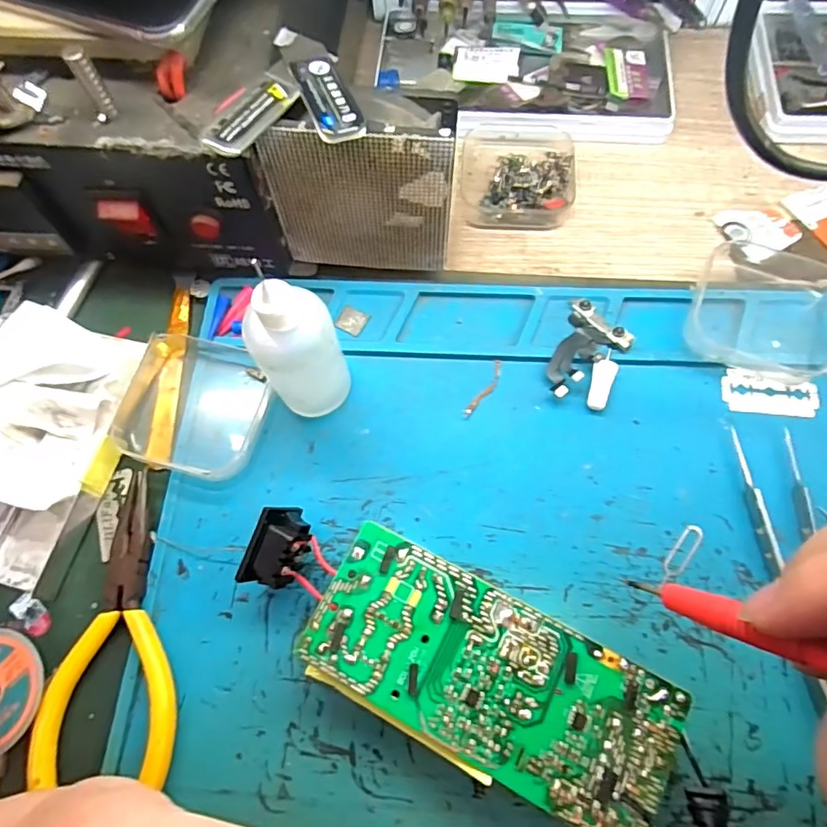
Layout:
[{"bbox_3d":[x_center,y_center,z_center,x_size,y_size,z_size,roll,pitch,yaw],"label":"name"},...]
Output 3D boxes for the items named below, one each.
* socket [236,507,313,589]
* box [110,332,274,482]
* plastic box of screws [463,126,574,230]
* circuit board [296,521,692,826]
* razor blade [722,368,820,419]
[{"bbox_3d":[-0.054,0.056,0.221,0.020,0.031,0.032,22,72,10],"label":"socket"},{"bbox_3d":[-0.102,-0.005,0.255,0.063,0.013,0.065,14,71,7],"label":"box"},{"bbox_3d":[0.059,-0.136,0.298,0.061,0.019,0.062,4,70,3],"label":"plastic box of screws"},{"bbox_3d":[0.026,0.100,0.204,0.131,0.025,0.059,26,72,11],"label":"circuit board"},{"bbox_3d":[0.168,-0.009,0.252,0.043,0.004,0.022,8,69,7],"label":"razor blade"}]

